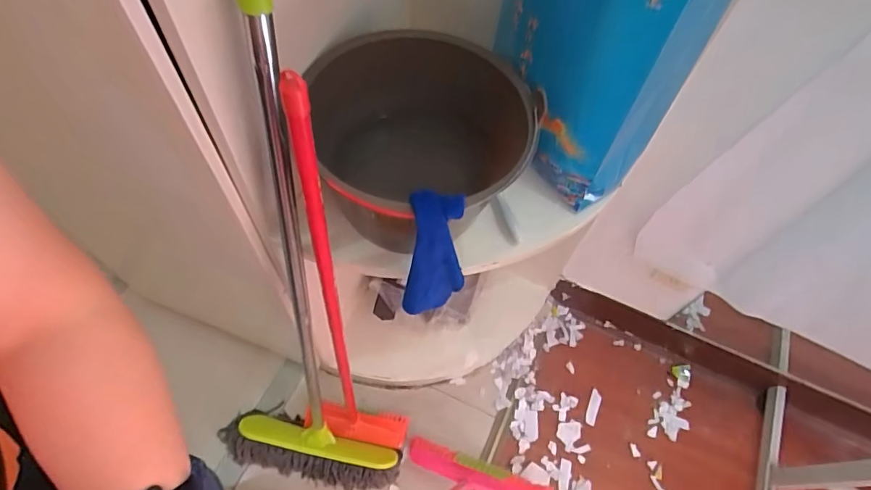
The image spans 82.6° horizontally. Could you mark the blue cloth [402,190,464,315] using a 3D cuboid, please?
[{"bbox_3d":[0.000,0.020,0.576,0.064,0.180,0.065,9,60,1],"label":"blue cloth"}]

